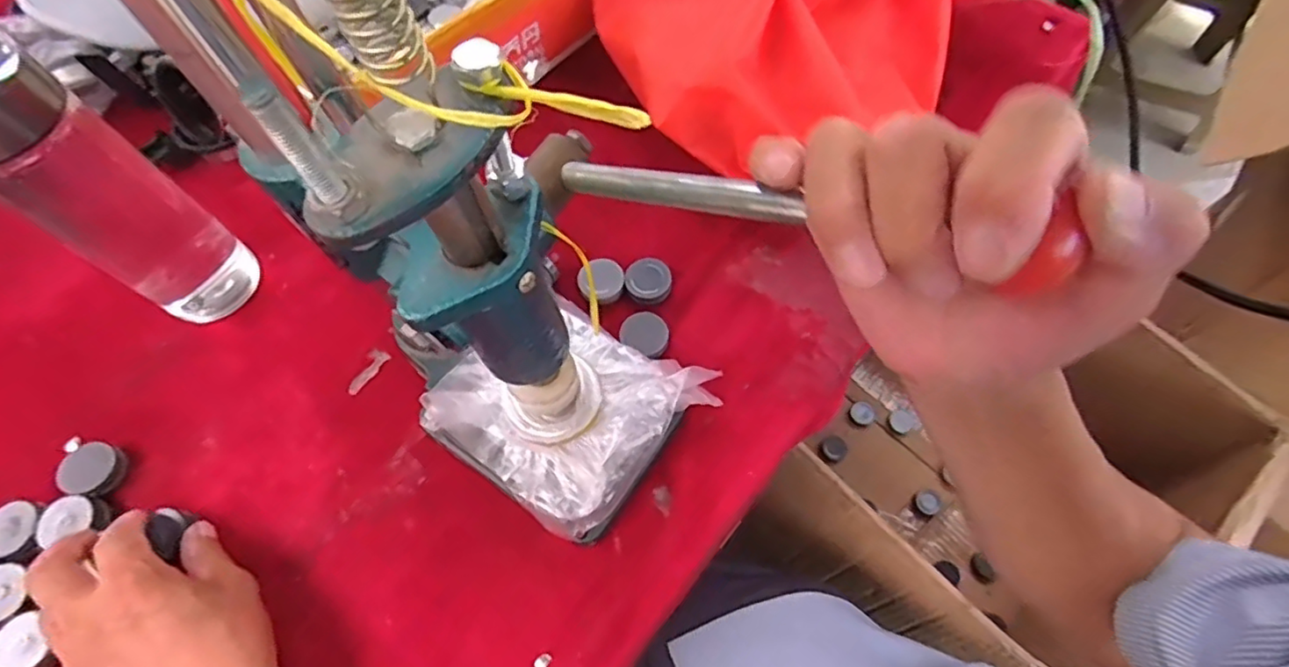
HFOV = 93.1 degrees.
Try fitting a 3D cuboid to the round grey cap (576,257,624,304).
[{"bbox_3d":[-0.030,-0.039,0.444,0.033,0.008,0.033,-1,76,4],"label":"round grey cap"}]

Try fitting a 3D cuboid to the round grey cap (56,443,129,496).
[{"bbox_3d":[-0.361,0.089,0.400,0.030,0.018,0.032,-1,63,3],"label":"round grey cap"}]

